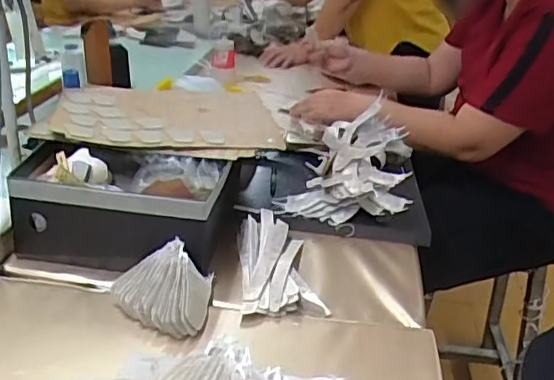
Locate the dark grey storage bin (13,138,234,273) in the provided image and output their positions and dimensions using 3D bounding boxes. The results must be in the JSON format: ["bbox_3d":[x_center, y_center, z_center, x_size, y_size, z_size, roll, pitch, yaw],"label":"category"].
[{"bbox_3d":[-0.196,0.020,0.780,0.252,0.125,0.175,9,26,7],"label":"dark grey storage bin"}]

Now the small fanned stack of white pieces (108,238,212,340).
[{"bbox_3d":[-0.131,0.112,0.676,0.118,0.053,0.110,11,27,12],"label":"small fanned stack of white pieces"}]

